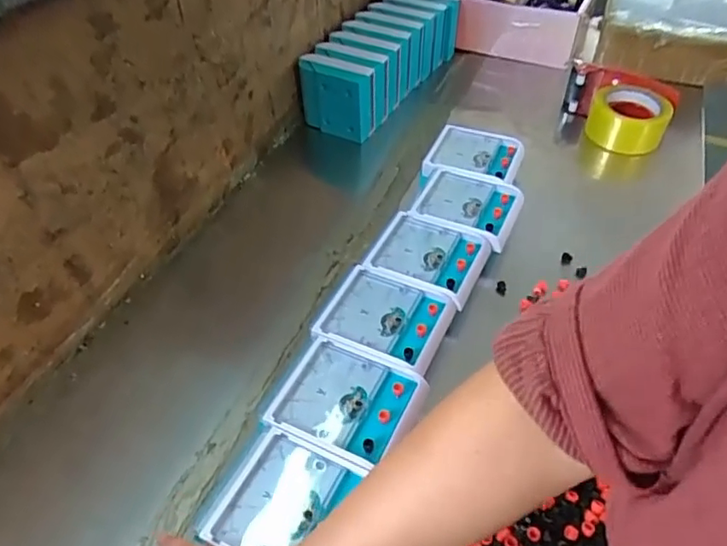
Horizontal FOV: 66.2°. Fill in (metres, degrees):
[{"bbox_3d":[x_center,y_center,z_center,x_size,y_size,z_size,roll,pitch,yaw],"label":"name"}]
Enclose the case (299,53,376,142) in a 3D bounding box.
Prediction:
[{"bbox_3d":[-0.041,-0.266,0.843,0.115,0.110,0.042,19,50,17],"label":"case"}]

